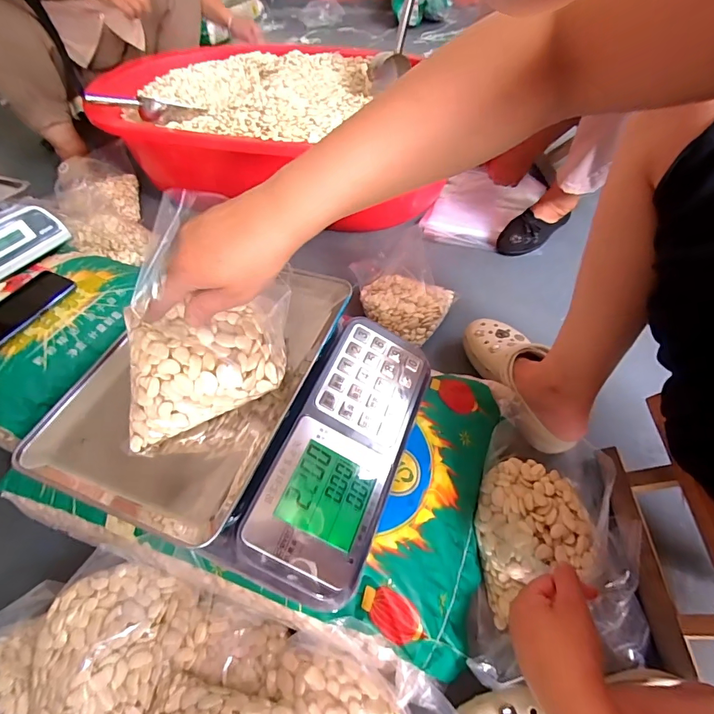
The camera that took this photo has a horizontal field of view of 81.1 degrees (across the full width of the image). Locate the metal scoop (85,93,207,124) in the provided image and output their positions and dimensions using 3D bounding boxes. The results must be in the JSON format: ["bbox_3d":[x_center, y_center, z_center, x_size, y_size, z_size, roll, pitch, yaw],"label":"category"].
[{"bbox_3d":[-0.492,-0.582,0.984,0.240,0.051,0.045,-3,49,-24],"label":"metal scoop"}]

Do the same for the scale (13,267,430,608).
[{"bbox_3d":[-0.117,0.050,0.477,0.344,0.098,0.328,15,53,14],"label":"scale"}]

